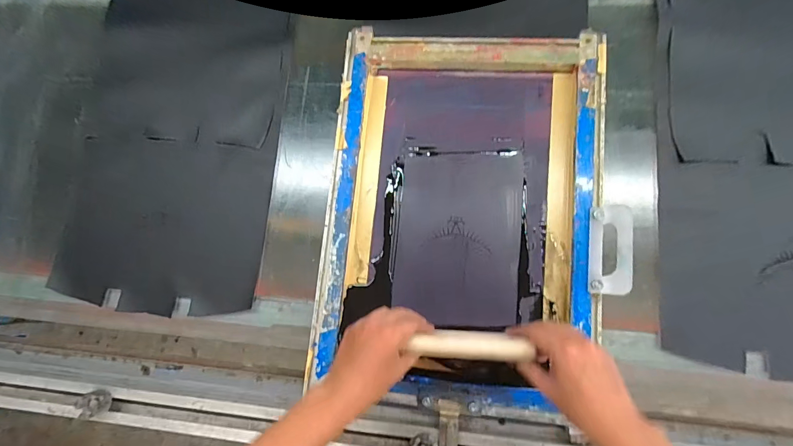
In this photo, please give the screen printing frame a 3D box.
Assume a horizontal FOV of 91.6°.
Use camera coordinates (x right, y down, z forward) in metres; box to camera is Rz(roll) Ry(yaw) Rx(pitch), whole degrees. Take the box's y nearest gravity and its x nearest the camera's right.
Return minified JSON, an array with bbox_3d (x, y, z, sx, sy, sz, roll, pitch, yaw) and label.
[{"bbox_3d":[0.091,-0.019,0.571,0.381,0.038,0.525,5,83,6],"label":"screen printing frame"}]

